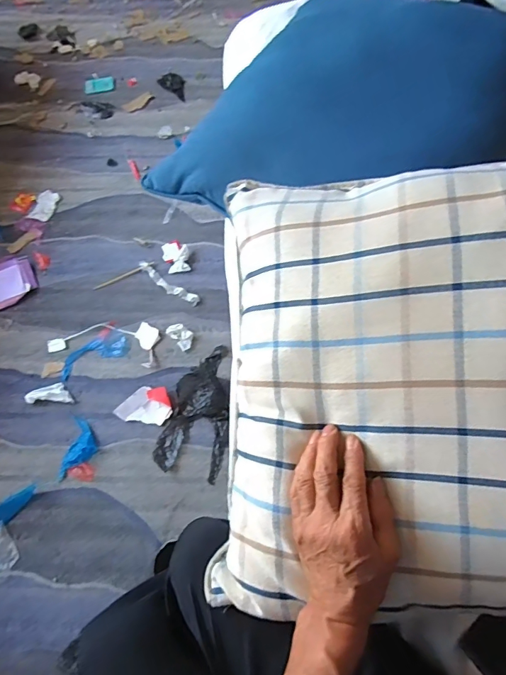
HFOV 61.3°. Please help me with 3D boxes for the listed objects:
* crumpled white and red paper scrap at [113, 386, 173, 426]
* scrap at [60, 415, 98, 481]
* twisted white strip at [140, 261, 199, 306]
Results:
[{"bbox_3d":[-0.271,0.167,1.070,0.135,0.009,0.091,6,65,6],"label":"crumpled white and red paper scrap"},{"bbox_3d":[-0.418,0.266,1.038,0.073,0.008,0.146,-2,64,2],"label":"scrap"},{"bbox_3d":[-0.244,-0.152,1.226,0.213,0.026,0.039,31,70,16],"label":"twisted white strip"}]

